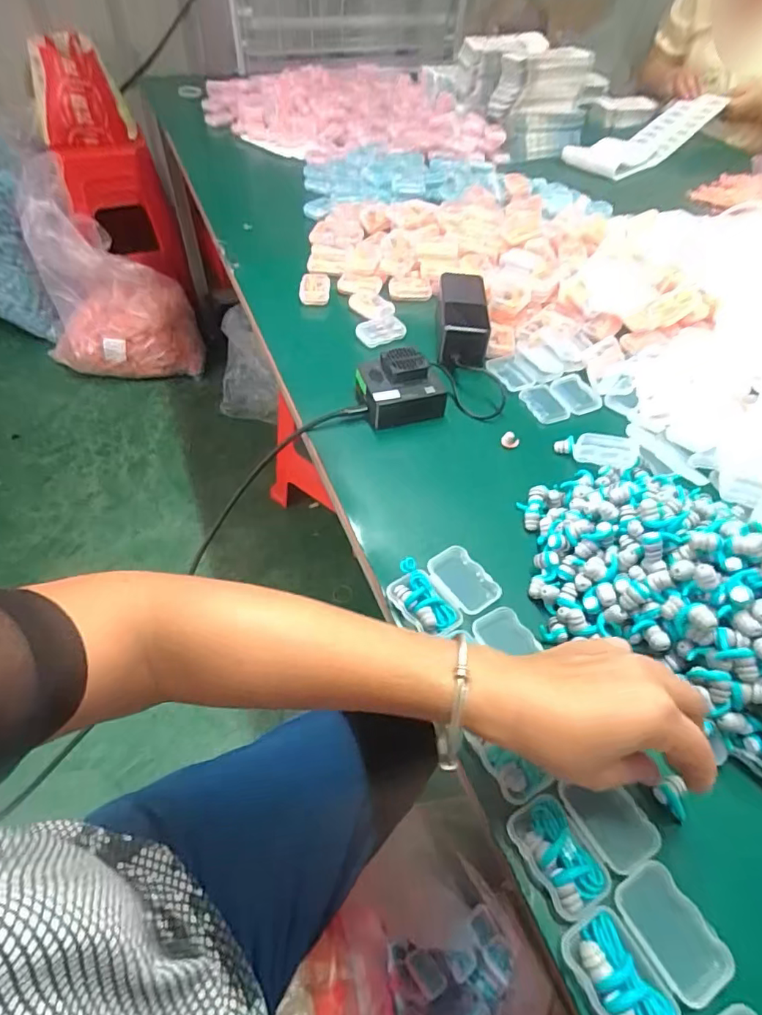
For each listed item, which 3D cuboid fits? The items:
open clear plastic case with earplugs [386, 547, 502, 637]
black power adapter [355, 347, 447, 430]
[{"bbox_3d":[0.047,0.065,0.406,0.077,0.029,0.058,-26,57,-24],"label":"open clear plastic case with earplugs"},{"bbox_3d":[0.019,-0.125,0.537,0.078,0.049,0.065,-12,52,-14],"label":"black power adapter"}]

